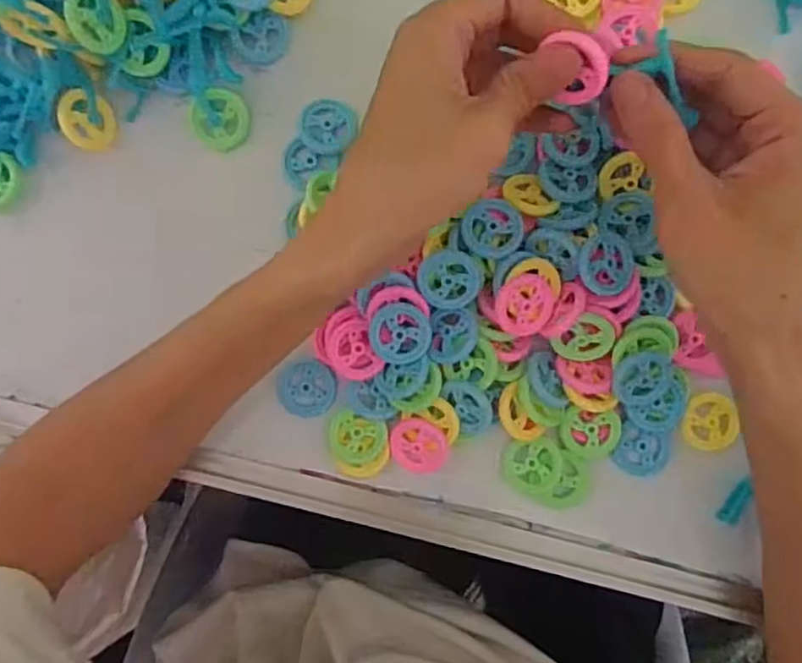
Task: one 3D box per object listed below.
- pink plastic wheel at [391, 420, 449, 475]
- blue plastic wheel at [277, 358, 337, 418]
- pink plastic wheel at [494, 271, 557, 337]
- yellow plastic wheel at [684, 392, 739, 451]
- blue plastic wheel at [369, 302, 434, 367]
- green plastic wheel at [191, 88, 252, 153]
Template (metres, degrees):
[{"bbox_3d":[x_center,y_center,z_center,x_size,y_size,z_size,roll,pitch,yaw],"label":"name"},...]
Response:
[{"bbox_3d":[0.010,0.058,0.335,0.028,0.008,0.027,0,89,3],"label":"pink plastic wheel"},{"bbox_3d":[-0.048,0.029,0.346,0.030,0.005,0.030,0,89,3],"label":"blue plastic wheel"},{"bbox_3d":[0.059,-0.012,0.316,0.028,0.004,0.029,-1,92,-15],"label":"pink plastic wheel"},{"bbox_3d":[0.156,0.046,0.335,0.026,0.007,0.029,11,89,3],"label":"yellow plastic wheel"},{"bbox_3d":[0.000,0.001,0.323,0.029,0.008,0.029,0,89,3],"label":"blue plastic wheel"},{"bbox_3d":[-0.091,-0.107,0.339,0.029,0.008,0.029,-36,114,-4],"label":"green plastic wheel"}]

